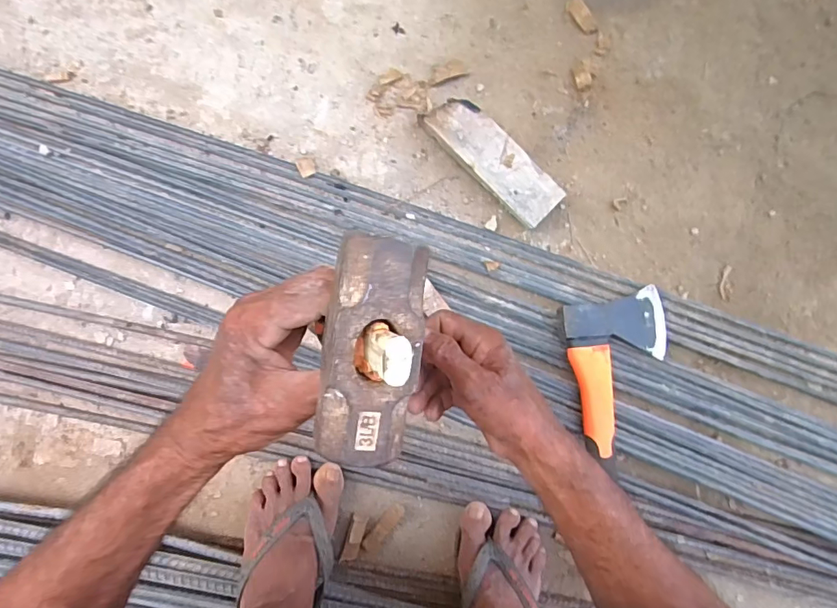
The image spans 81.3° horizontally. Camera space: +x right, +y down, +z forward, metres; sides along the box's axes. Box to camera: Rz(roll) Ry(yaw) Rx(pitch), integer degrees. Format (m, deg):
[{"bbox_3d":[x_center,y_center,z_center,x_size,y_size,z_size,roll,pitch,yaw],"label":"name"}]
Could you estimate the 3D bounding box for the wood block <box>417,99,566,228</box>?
[{"bbox_3d":[0.087,-0.169,0.579,0.182,0.041,0.060,44,88,0],"label":"wood block"}]

